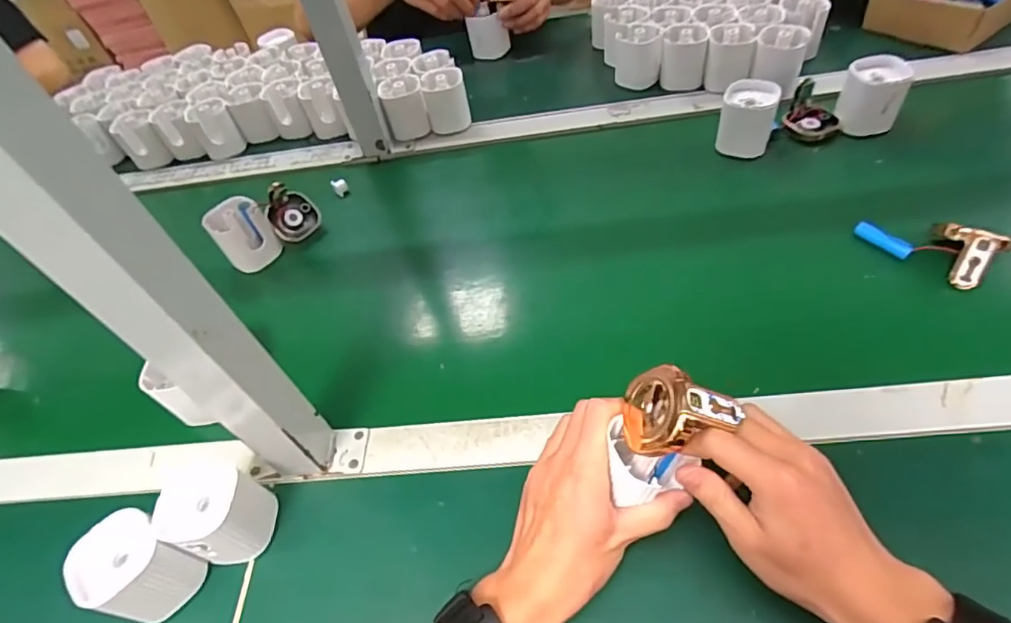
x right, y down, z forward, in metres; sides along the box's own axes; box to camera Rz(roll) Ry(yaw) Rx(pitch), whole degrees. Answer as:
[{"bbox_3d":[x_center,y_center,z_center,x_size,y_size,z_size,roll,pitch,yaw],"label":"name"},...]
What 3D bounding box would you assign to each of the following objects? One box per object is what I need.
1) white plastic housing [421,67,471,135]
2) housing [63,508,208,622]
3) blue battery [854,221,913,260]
[{"bbox_3d":[-0.077,-0.280,0.717,0.054,0.067,0.052,-7,51,0],"label":"white plastic housing"},{"bbox_3d":[-0.251,0.178,0.371,0.058,0.063,0.056,22,57,21],"label":"housing"},{"bbox_3d":[0.348,-0.067,0.498,0.011,0.014,0.050,-31,55,-18],"label":"blue battery"}]

